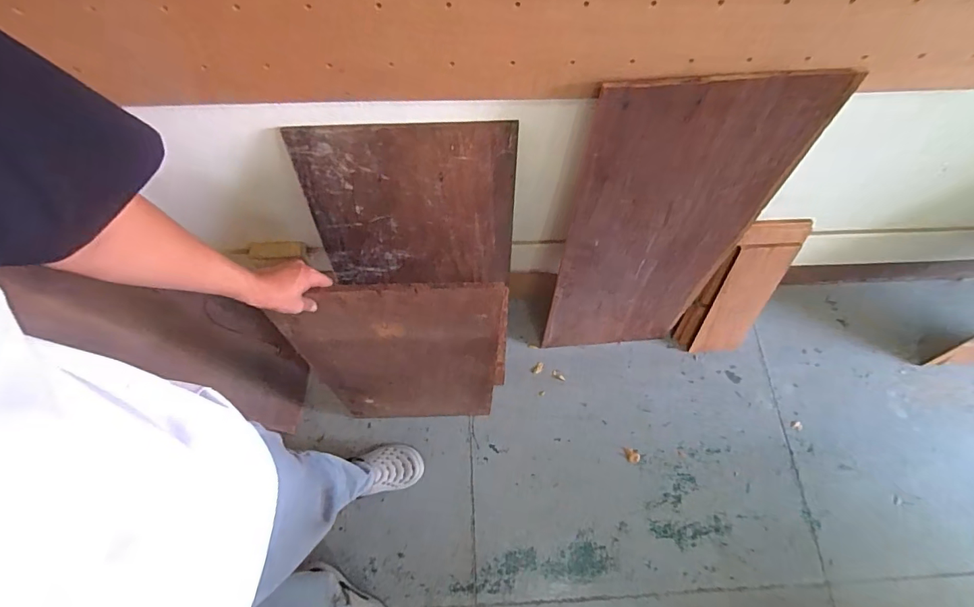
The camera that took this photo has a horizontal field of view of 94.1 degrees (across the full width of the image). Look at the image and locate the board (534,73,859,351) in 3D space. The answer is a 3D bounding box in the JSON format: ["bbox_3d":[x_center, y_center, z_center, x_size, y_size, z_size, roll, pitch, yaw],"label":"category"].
[{"bbox_3d":[0.355,-0.101,1.031,0.383,0.877,0.031,-2,61,-2],"label":"board"}]

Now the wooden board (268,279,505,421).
[{"bbox_3d":[-0.181,0.149,0.999,0.394,0.706,0.015,1,61,-2],"label":"wooden board"}]

